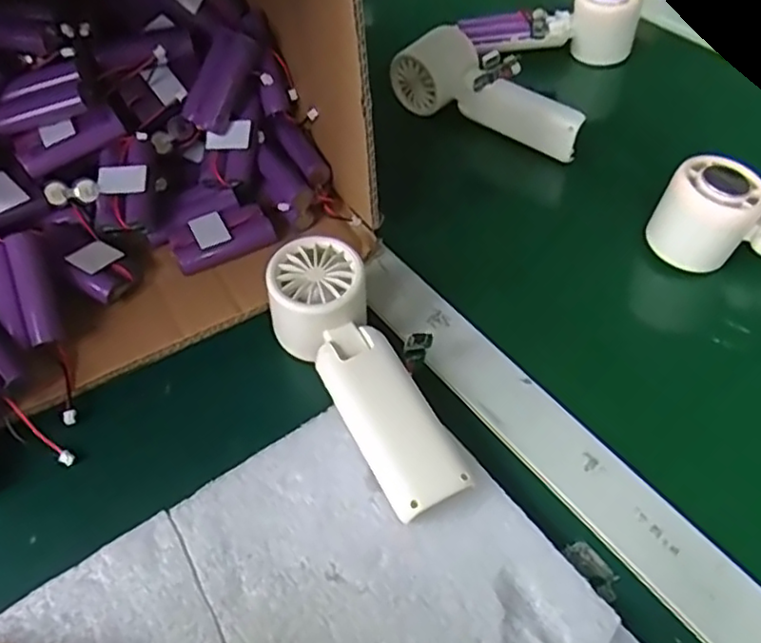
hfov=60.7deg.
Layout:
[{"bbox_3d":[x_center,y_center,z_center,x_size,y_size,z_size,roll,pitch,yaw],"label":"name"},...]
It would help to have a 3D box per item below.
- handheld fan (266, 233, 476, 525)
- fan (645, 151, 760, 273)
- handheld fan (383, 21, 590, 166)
[{"bbox_3d":[-0.009,0.024,0.345,0.051,0.045,0.158,-24,55,-17],"label":"handheld fan"},{"bbox_3d":[0.263,-0.061,0.414,0.163,0.055,0.045,11,53,10],"label":"fan"},{"bbox_3d":[0.088,-0.185,0.521,0.160,0.050,0.047,28,58,21],"label":"handheld fan"}]

